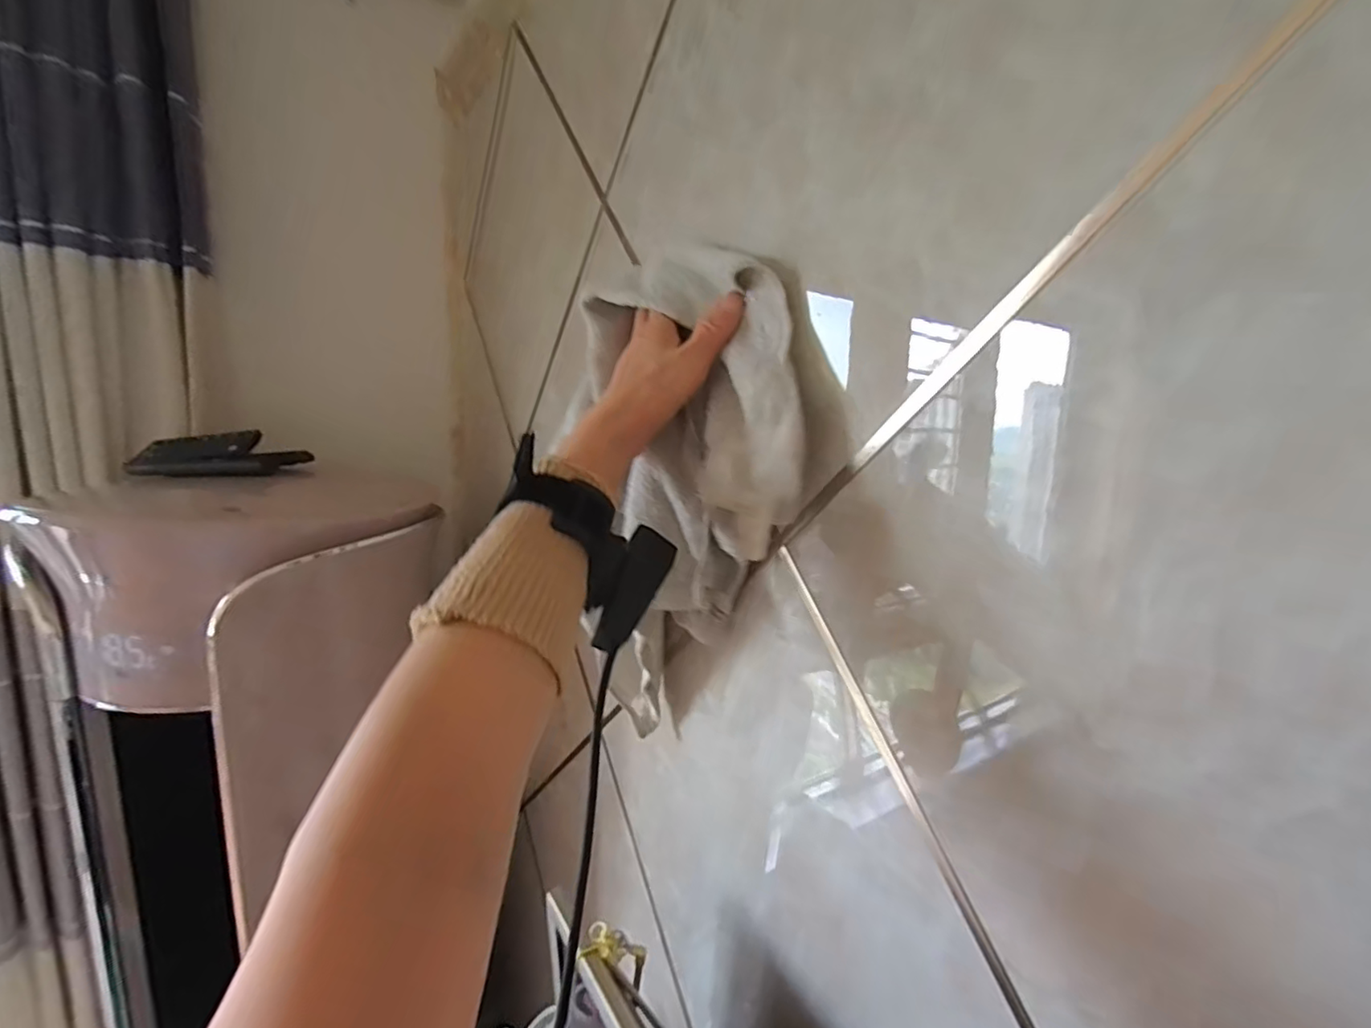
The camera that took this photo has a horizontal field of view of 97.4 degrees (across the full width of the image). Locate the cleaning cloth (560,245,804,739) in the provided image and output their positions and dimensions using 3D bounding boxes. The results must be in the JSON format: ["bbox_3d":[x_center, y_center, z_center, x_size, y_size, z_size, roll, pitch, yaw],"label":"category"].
[{"bbox_3d":[0.000,0.004,0.420,0.063,0.351,0.221,-5,13,-34],"label":"cleaning cloth"}]

